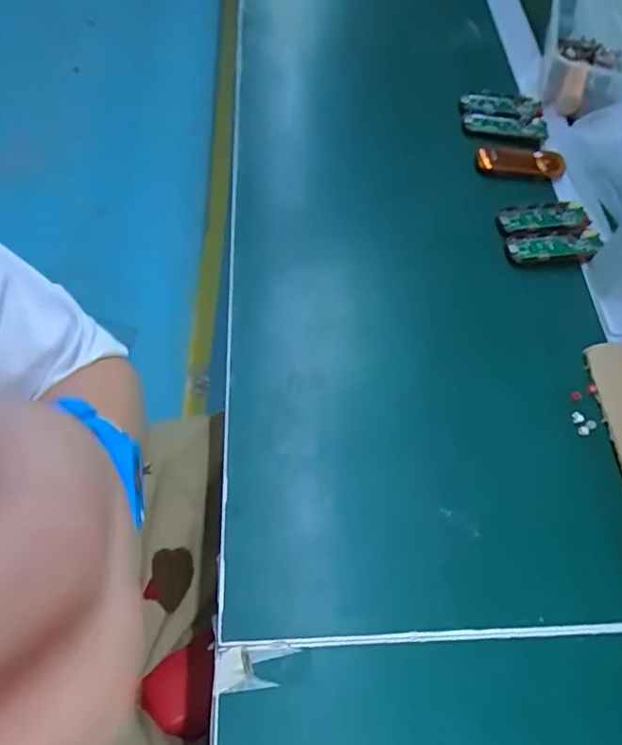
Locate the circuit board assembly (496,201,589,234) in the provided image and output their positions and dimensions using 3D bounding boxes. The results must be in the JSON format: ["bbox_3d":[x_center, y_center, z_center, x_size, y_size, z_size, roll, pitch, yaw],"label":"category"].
[{"bbox_3d":[0.204,-0.135,0.466,0.083,0.007,0.030,-7,63,-7],"label":"circuit board assembly"}]

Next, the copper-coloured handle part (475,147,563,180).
[{"bbox_3d":[0.194,-0.196,0.493,0.083,0.018,0.019,3,62,-2],"label":"copper-coloured handle part"}]

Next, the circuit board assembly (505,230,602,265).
[{"bbox_3d":[0.207,-0.106,0.449,0.084,0.007,0.030,-6,63,-6],"label":"circuit board assembly"}]

